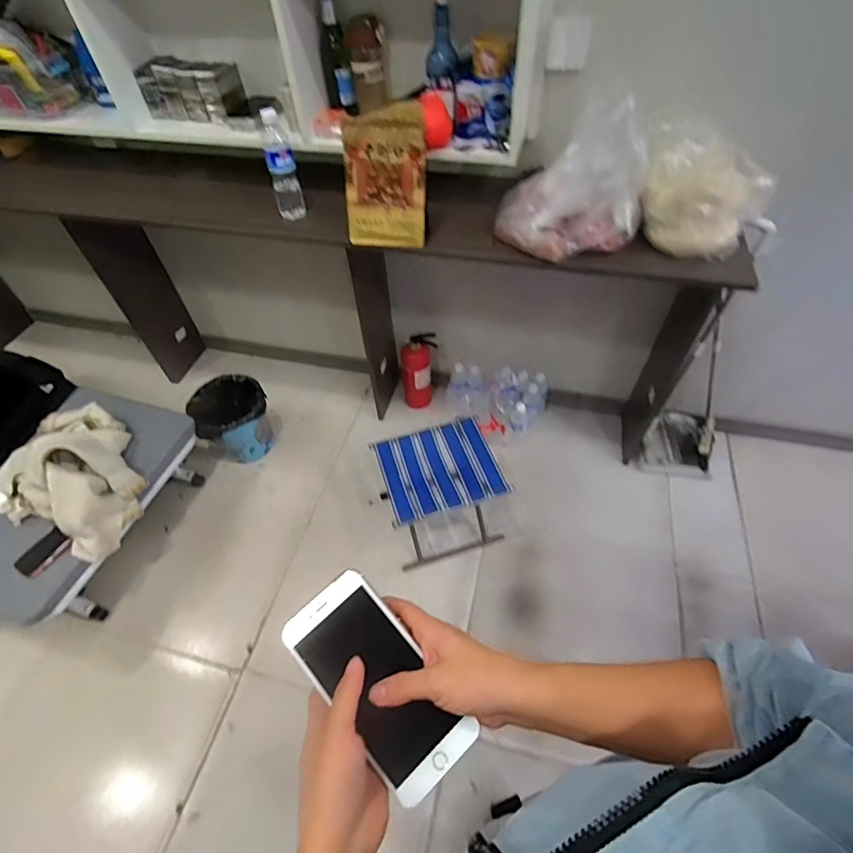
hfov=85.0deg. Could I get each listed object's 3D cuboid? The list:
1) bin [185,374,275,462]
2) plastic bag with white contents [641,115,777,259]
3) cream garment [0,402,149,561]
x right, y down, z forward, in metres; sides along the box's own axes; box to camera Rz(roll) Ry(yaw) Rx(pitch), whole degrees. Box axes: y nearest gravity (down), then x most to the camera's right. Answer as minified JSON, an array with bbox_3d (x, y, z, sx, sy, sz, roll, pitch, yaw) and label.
[{"bbox_3d":[-0.670,-0.019,1.671,0.245,0.259,0.222,17,55,15],"label":"bin"},{"bbox_3d":[0.559,-0.475,0.944,0.167,0.217,0.217,-37,59,-23],"label":"plastic bag with white contents"},{"bbox_3d":[-1.005,0.102,1.305,0.456,0.210,0.366,23,57,19],"label":"cream garment"}]

